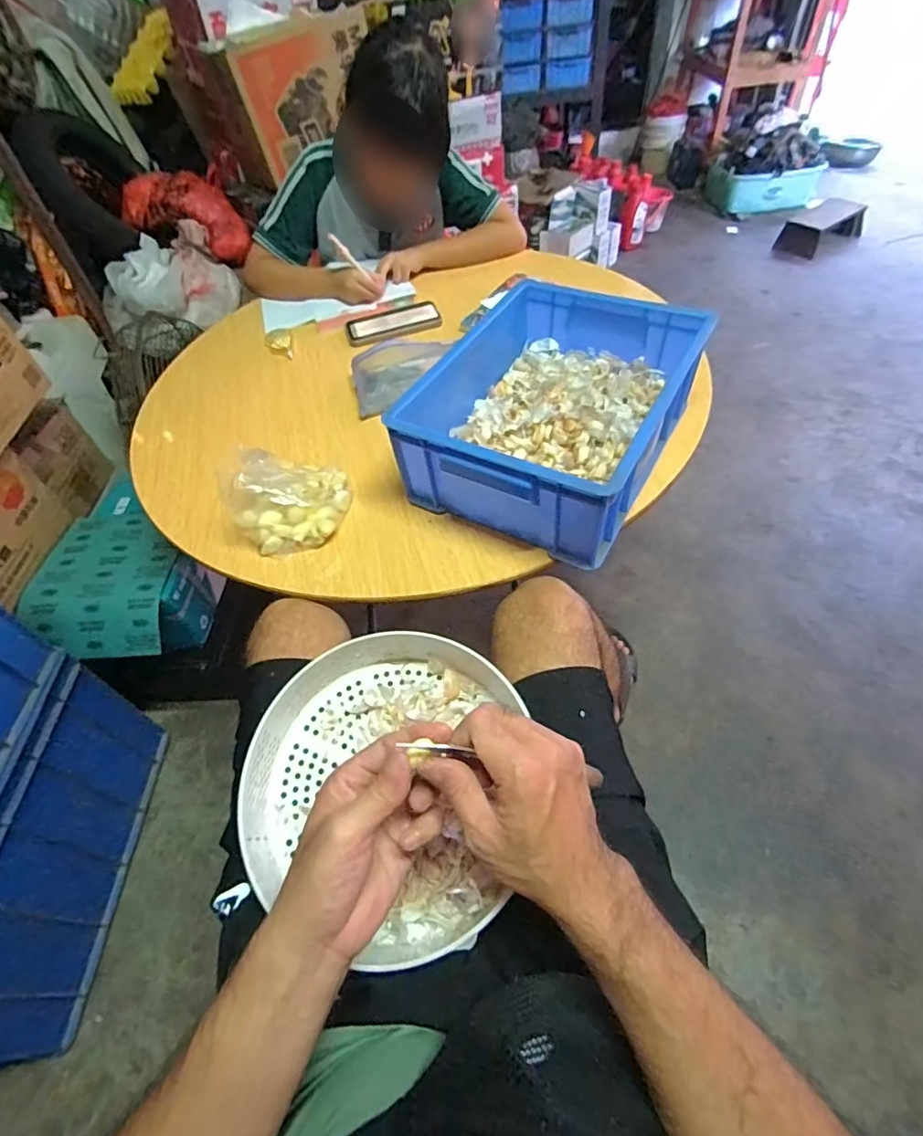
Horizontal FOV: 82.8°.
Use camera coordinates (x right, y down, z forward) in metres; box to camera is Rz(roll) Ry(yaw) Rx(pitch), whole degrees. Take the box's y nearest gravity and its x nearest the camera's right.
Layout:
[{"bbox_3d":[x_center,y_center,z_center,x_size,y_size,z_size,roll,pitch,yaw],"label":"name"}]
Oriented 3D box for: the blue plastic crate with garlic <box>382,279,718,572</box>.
[{"bbox_3d":[0.116,-0.195,0.638,0.259,0.121,0.351,22,57,22],"label":"blue plastic crate with garlic"}]

